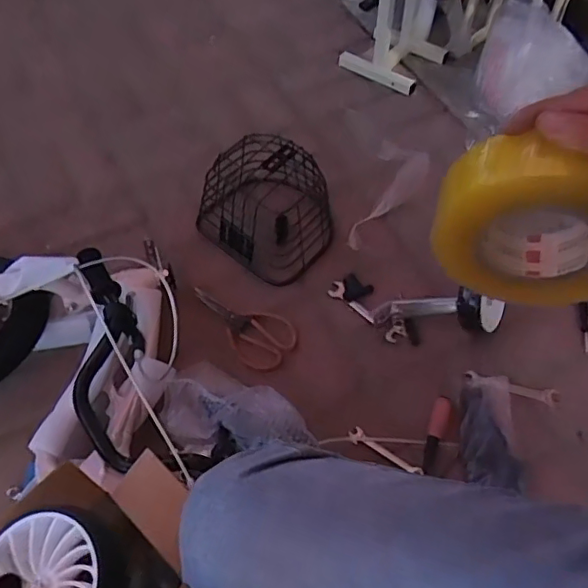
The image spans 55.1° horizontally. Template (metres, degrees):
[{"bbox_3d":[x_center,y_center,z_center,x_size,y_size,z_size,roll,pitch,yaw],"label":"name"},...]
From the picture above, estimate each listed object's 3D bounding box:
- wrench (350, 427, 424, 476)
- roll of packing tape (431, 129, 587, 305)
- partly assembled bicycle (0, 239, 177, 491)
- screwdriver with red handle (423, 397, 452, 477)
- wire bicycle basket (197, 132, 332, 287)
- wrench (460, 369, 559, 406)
[{"bbox_3d":[0.139,0.236,0.851,0.120,0.007,0.033,25,46,17],"label":"wrench"},{"bbox_3d":[0.178,-0.055,0.407,0.145,0.132,0.052,9,58,3],"label":"roll of packing tape"},{"bbox_3d":[-0.441,0.043,0.857,0.528,0.133,0.396,11,58,6],"label":"partly assembled bicycle"},{"bbox_3d":[0.214,0.213,0.852,0.024,0.022,0.140,17,74,8],"label":"screwdriver with red handle"},{"bbox_3d":[-0.041,-0.166,1.039,0.220,0.158,0.204,39,65,22],"label":"wire bicycle basket"},{"bbox_3d":[0.343,0.145,0.885,0.144,0.012,0.025,14,58,8],"label":"wrench"}]

